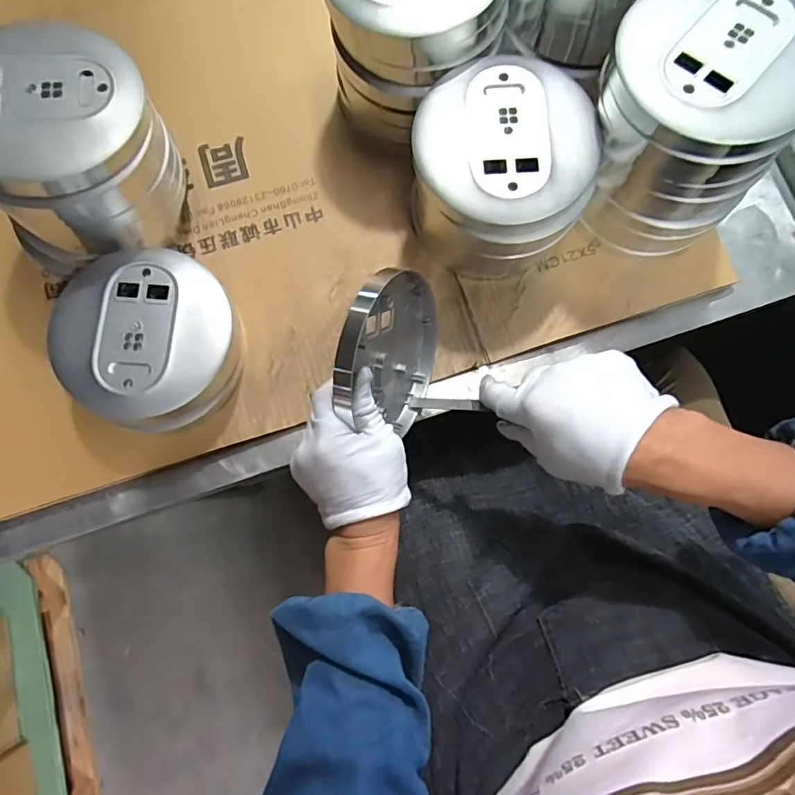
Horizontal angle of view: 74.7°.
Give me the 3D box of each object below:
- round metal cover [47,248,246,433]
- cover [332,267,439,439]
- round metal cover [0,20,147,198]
[{"bbox_3d":[-0.196,-0.050,0.417,0.126,0.063,0.145,-40,82,-7],"label":"round metal cover"},{"bbox_3d":[-0.003,-0.039,0.399,0.017,0.122,0.110,14,81,28],"label":"cover"},{"bbox_3d":[-0.241,-0.203,0.359,0.127,0.042,0.109,-18,80,-4],"label":"round metal cover"}]

